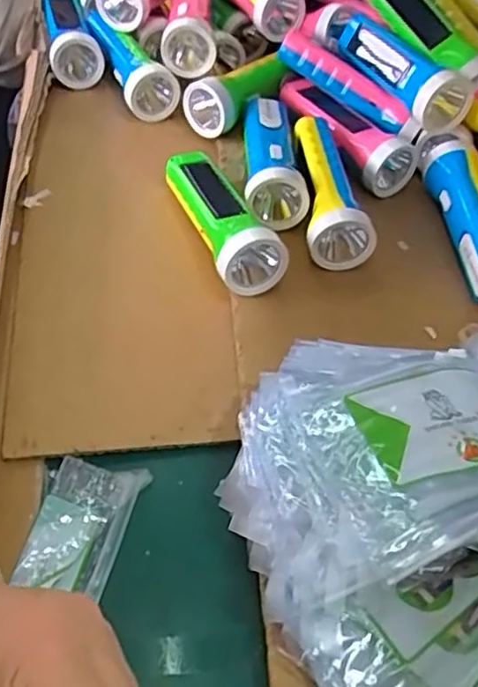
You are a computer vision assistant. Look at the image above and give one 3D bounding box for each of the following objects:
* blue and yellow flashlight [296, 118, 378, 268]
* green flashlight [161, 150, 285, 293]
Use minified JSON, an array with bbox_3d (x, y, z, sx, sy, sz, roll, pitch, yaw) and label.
[{"bbox_3d":[0.081,-0.140,0.594,0.053,0.045,0.166,0,51,-2],"label":"blue and yellow flashlight"},{"bbox_3d":[-0.017,-0.108,0.561,0.046,0.049,0.175,-17,54,-16],"label":"green flashlight"}]

